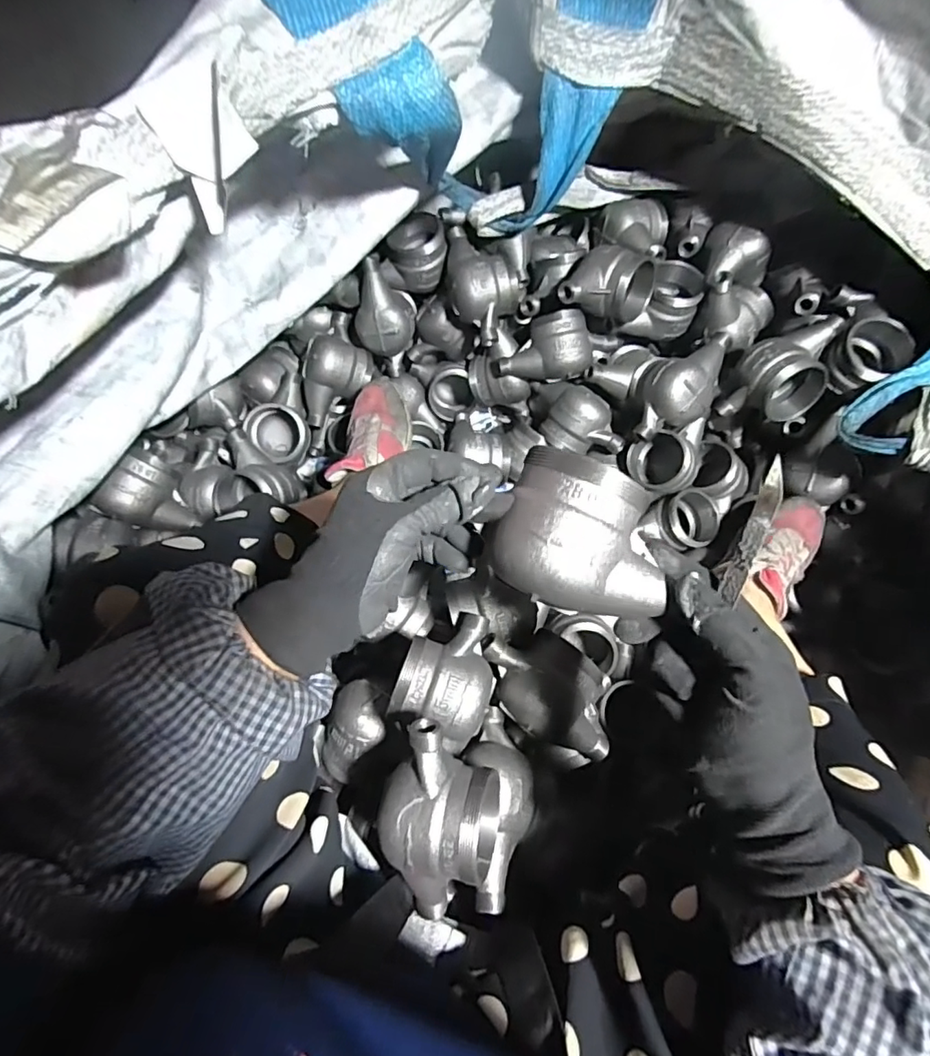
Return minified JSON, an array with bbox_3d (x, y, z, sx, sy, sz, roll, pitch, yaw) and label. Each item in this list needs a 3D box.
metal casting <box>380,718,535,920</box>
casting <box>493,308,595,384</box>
[{"bbox_3d":[-0.007,0.234,0.421,0.117,0.093,0.136,19,70,9],"label":"metal casting"},{"bbox_3d":[0.110,-0.252,0.765,0.136,0.074,0.083,-3,99,19],"label":"casting"}]

